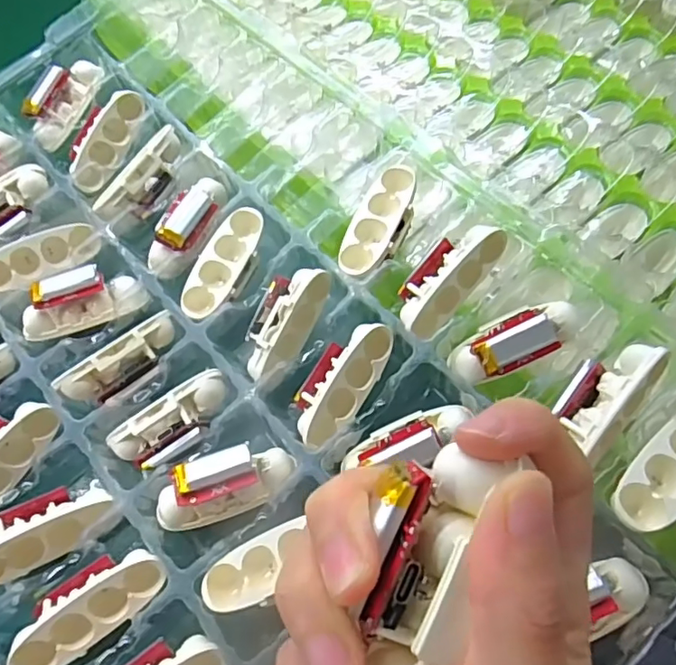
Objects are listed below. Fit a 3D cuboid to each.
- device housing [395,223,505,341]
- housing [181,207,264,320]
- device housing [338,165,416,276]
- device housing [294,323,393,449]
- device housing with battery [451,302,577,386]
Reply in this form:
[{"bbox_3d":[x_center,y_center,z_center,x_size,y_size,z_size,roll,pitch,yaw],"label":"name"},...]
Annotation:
[{"bbox_3d":[0.053,-0.028,0.269,0.061,0.022,0.025,-48,41,2],"label":"device housing"},{"bbox_3d":[-0.059,-0.036,0.290,0.025,0.015,0.063,27,83,14],"label":"housing"},{"bbox_3d":[0.022,-0.056,0.281,0.027,0.014,0.063,23,76,12],"label":"device housing"},{"bbox_3d":[0.001,0.022,0.258,0.028,0.018,0.062,33,80,17],"label":"device housing"},{"bbox_3d":[0.079,0.003,0.246,0.060,0.017,0.023,-26,63,1],"label":"device housing with battery"}]

